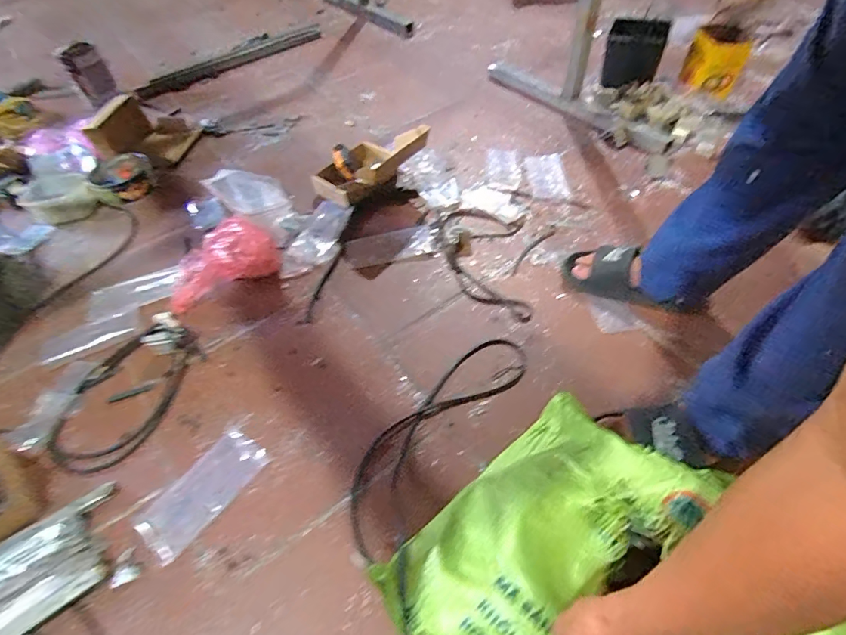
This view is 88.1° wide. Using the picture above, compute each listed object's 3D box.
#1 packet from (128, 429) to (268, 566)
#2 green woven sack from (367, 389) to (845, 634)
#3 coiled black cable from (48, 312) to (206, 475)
[{"bbox_3d":[-0.343,0.262,0.678,0.095,0.012,0.190,28,61,23],"label":"packet"},{"bbox_3d":[0.224,0.335,0.498,0.444,0.132,0.361,36,62,29],"label":"green woven sack"},{"bbox_3d":[-0.533,0.120,0.789,0.190,0.026,0.312,10,56,12],"label":"coiled black cable"}]

